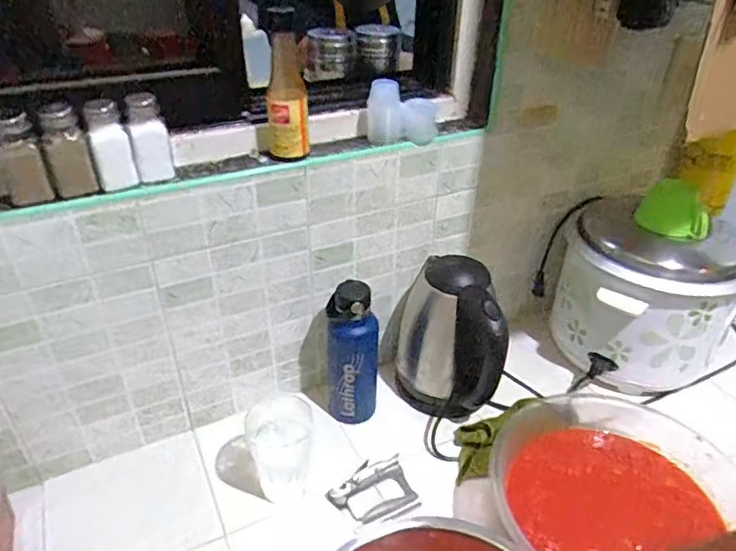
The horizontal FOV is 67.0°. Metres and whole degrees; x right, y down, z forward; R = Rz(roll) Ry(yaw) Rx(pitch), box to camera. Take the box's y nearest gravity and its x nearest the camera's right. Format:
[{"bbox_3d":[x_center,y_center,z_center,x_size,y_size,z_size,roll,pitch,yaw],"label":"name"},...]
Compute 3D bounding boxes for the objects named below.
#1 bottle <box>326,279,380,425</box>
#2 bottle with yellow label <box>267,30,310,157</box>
[{"bbox_3d":[-0.020,0.113,0.791,0.068,0.214,0.059,6,35,6],"label":"bottle"},{"bbox_3d":[-0.095,-0.206,0.650,0.048,0.132,0.041,-4,35,-9],"label":"bottle with yellow label"}]

